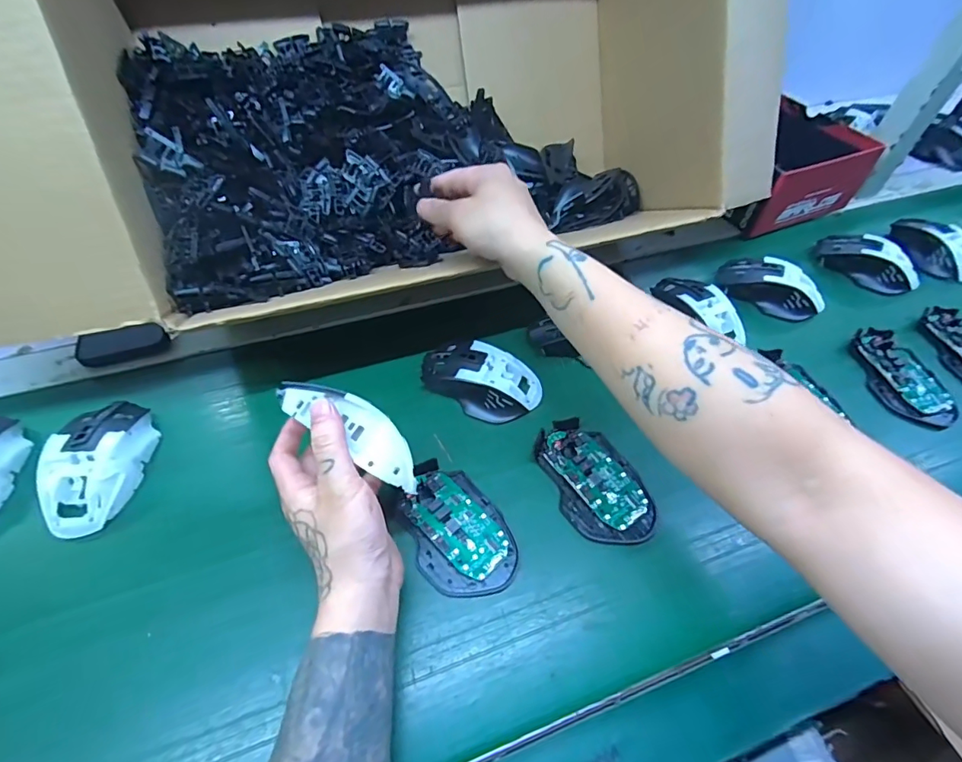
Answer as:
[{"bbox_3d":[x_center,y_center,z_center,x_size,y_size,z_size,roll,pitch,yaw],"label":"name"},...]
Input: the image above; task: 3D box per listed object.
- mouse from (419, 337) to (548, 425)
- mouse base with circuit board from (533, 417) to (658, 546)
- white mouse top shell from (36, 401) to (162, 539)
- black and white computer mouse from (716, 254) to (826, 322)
[{"bbox_3d":[-0.001,-0.002,0.458,0.116,0.033,0.065,18,52,8],"label":"mouse"},{"bbox_3d":[0.097,0.084,0.409,0.070,0.017,0.114,-16,55,-18],"label":"mouse base with circuit board"},{"bbox_3d":[-0.315,0.064,0.390,0.060,0.032,0.113,2,52,-5],"label":"white mouse top shell"},{"bbox_3d":[0.334,-0.110,0.550,0.117,0.033,0.070,35,57,20],"label":"black and white computer mouse"}]

